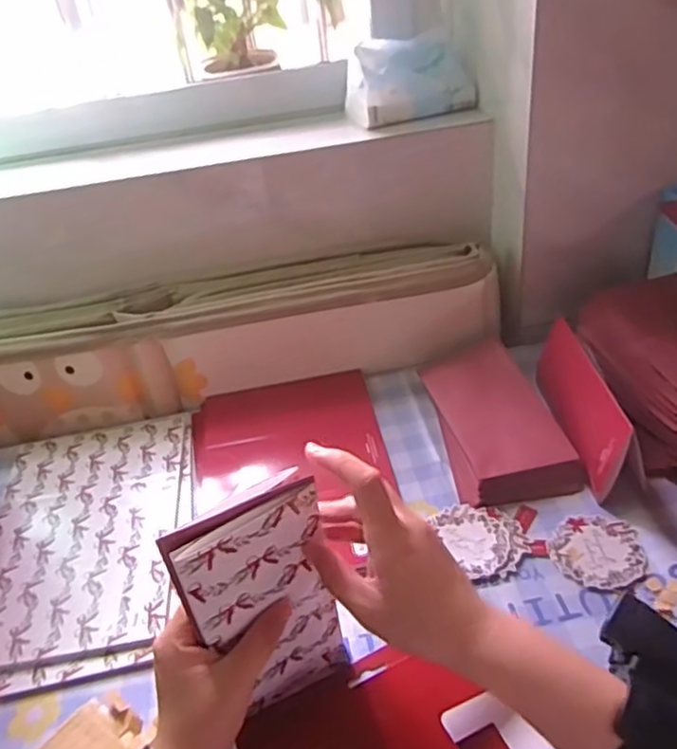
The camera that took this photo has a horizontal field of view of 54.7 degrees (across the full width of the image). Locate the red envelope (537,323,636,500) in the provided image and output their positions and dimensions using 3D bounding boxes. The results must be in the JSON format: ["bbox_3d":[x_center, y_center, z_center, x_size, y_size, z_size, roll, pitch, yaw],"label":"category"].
[{"bbox_3d":[0.222,0.024,0.593,0.031,0.081,0.168,-5,36,3],"label":"red envelope"}]

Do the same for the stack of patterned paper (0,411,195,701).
[{"bbox_3d":[-0.229,0.141,0.581,0.196,0.008,0.280,-12,37,-6],"label":"stack of patterned paper"}]

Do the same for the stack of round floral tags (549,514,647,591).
[{"bbox_3d":[0.204,0.136,0.511,0.065,0.004,0.070,26,48,37],"label":"stack of round floral tags"}]

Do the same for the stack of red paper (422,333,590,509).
[{"bbox_3d":[0.149,0.036,0.632,0.103,0.032,0.196,-8,36,-1],"label":"stack of red paper"}]

